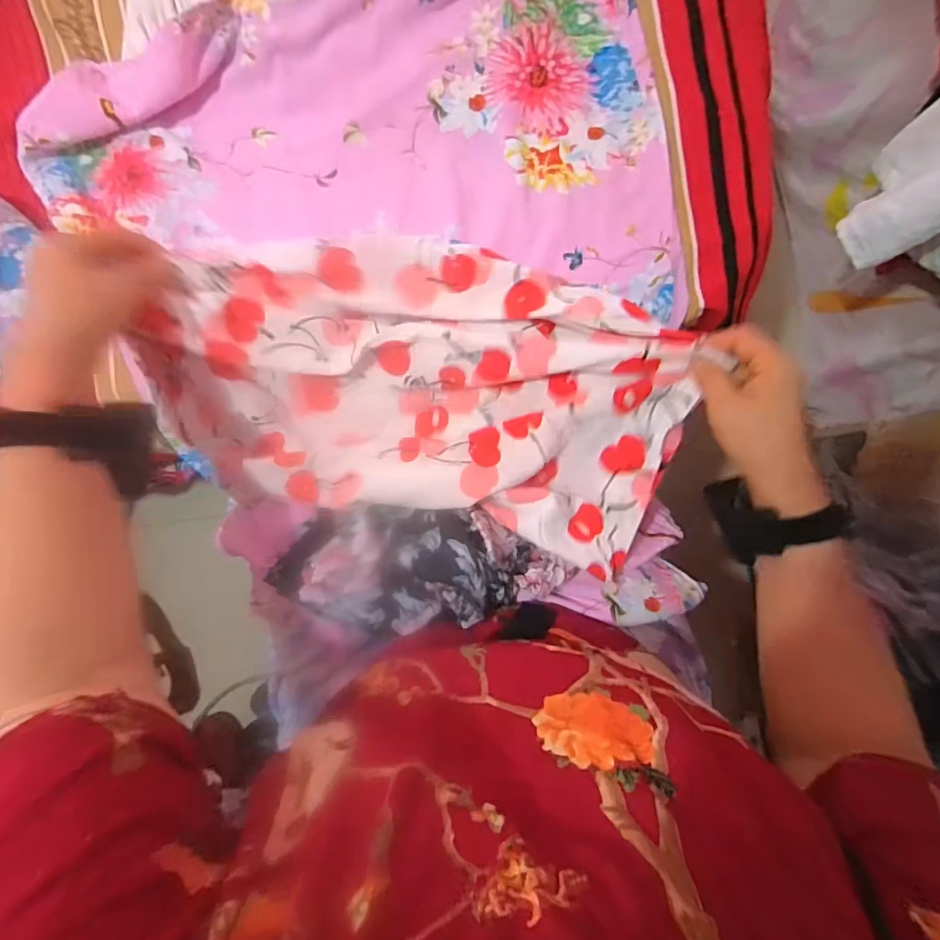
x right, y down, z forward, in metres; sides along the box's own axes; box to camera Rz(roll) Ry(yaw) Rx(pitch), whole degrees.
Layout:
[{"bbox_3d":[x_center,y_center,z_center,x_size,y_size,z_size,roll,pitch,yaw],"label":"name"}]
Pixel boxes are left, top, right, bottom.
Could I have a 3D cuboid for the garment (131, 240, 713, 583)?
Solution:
[{"bbox_3d":[-0.041,-0.075,0.429,0.423,0.080,0.240,12,87,6],"label":"garment"}]

